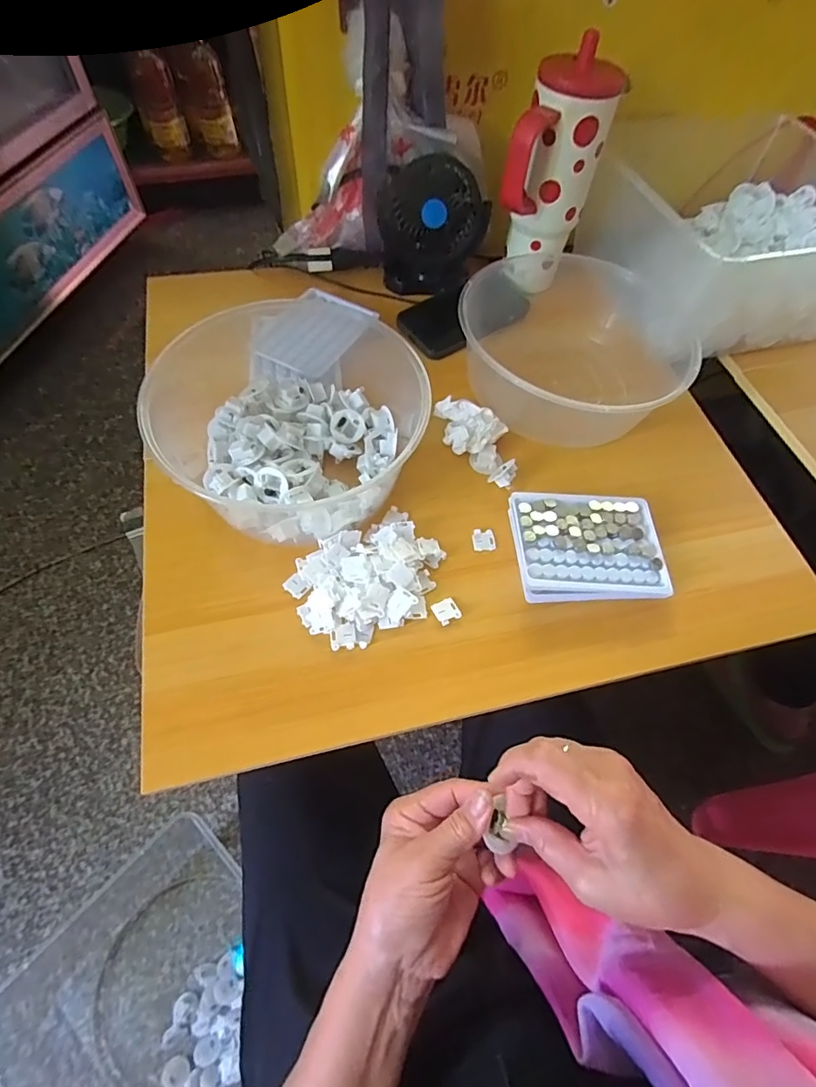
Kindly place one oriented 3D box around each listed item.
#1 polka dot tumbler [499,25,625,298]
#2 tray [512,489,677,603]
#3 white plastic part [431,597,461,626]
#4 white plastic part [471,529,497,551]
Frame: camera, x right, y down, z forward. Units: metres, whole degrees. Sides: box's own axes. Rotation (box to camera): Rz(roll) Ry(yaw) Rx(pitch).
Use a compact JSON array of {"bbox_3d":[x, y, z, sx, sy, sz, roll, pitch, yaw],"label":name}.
[{"bbox_3d":[0.145,-0.382,0.549,0.077,0.202,0.097,37,64,18],"label":"polka dot tumbler"},{"bbox_3d":[0.156,0.003,0.445,0.127,0.030,0.098,0,59,-4],"label":"tray"},{"bbox_3d":[0.032,0.056,0.422,0.020,0.004,0.020,-23,63,-17],"label":"white plastic part"},{"bbox_3d":[0.069,-0.004,0.459,0.020,0.004,0.021,0,59,-4],"label":"white plastic part"}]

